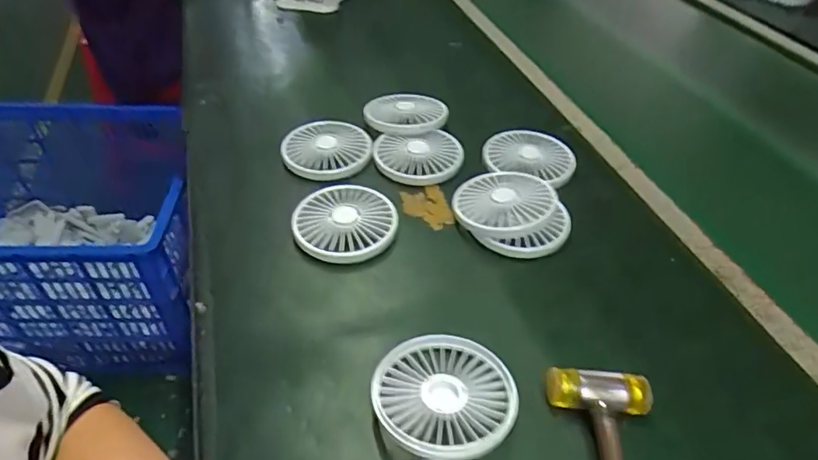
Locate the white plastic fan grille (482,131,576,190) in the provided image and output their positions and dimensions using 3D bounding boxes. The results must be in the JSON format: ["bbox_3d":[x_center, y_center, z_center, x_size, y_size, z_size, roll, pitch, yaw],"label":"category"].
[{"bbox_3d":[0.120,-0.072,0.526,0.089,0.024,0.084,1,44,-1],"label":"white plastic fan grille"}]

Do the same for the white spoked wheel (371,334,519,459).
[{"bbox_3d":[0.023,0.105,0.331,0.087,0.026,0.085,1,44,-1],"label":"white spoked wheel"}]

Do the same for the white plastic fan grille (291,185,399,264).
[{"bbox_3d":[-0.058,-0.007,0.453,0.085,0.021,0.085,1,44,-1],"label":"white plastic fan grille"}]

